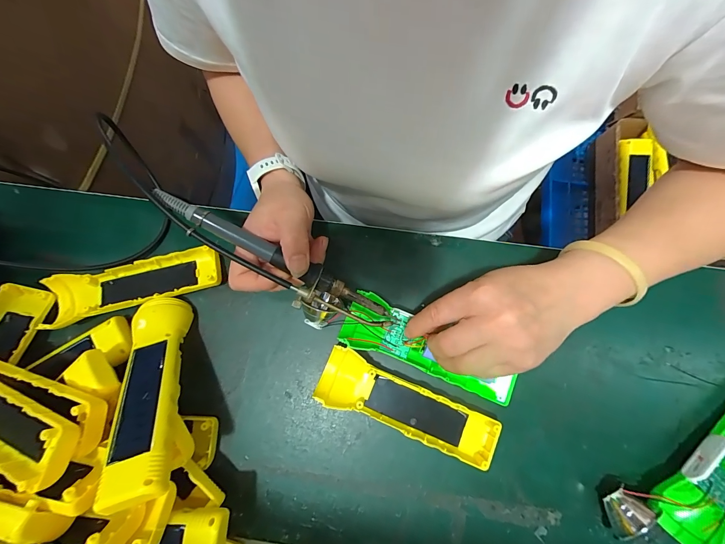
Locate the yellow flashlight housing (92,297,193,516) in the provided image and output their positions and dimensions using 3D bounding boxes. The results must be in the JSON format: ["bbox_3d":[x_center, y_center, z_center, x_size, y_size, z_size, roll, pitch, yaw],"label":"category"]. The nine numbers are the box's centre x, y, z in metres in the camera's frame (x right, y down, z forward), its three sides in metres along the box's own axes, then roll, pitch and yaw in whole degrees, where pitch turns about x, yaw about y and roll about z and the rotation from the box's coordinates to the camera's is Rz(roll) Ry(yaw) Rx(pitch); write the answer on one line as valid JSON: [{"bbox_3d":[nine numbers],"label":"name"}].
[{"bbox_3d":[-0.171,0.090,0.255,0.041,0.024,0.162,-18,49,-4],"label":"yellow flashlight housing"}]

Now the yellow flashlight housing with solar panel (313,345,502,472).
[{"bbox_3d":[0.040,0.121,0.289,0.163,0.026,0.047,21,77,7],"label":"yellow flashlight housing with solar panel"}]

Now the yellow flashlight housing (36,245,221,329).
[{"bbox_3d":[-0.222,0.012,0.313,0.160,0.024,0.046,-16,76,-2],"label":"yellow flashlight housing"}]

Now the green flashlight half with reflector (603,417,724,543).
[{"bbox_3d":[0.301,0.171,0.272,0.199,0.036,0.067,-30,77,-6],"label":"green flashlight half with reflector"}]

